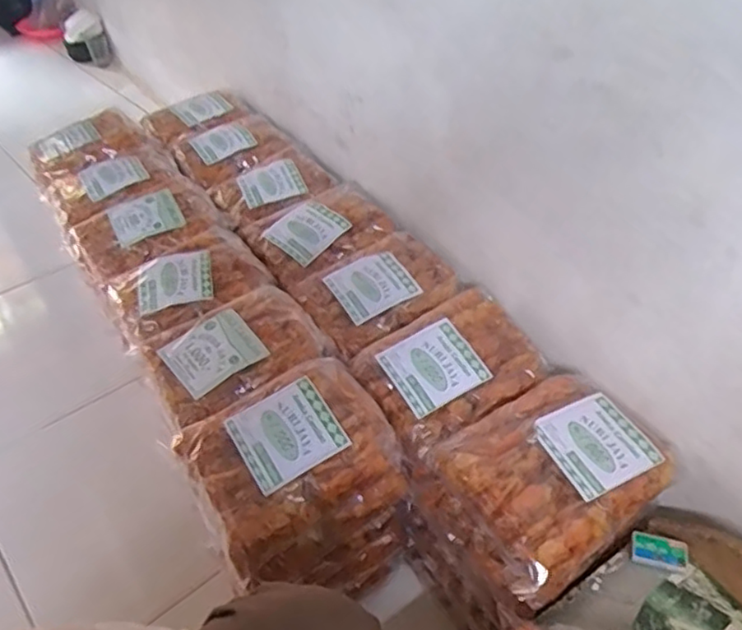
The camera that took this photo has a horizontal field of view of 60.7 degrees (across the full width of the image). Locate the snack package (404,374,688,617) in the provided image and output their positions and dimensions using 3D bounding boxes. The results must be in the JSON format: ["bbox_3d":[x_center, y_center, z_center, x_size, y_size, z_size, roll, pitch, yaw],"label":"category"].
[{"bbox_3d":[0.185,0.171,0.666,0.214,0.112,0.171,-23,46,-23],"label":"snack package"}]

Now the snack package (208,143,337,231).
[{"bbox_3d":[-0.164,-0.215,1.056,0.191,0.047,0.152,-24,47,-24],"label":"snack package"}]

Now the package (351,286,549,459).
[{"bbox_3d":[0.092,0.058,0.738,0.197,0.050,0.152,-25,47,-25],"label":"package"}]

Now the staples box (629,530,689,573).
[{"bbox_3d":[0.291,0.239,0.640,0.051,0.008,0.034,13,43,14],"label":"staples box"}]

